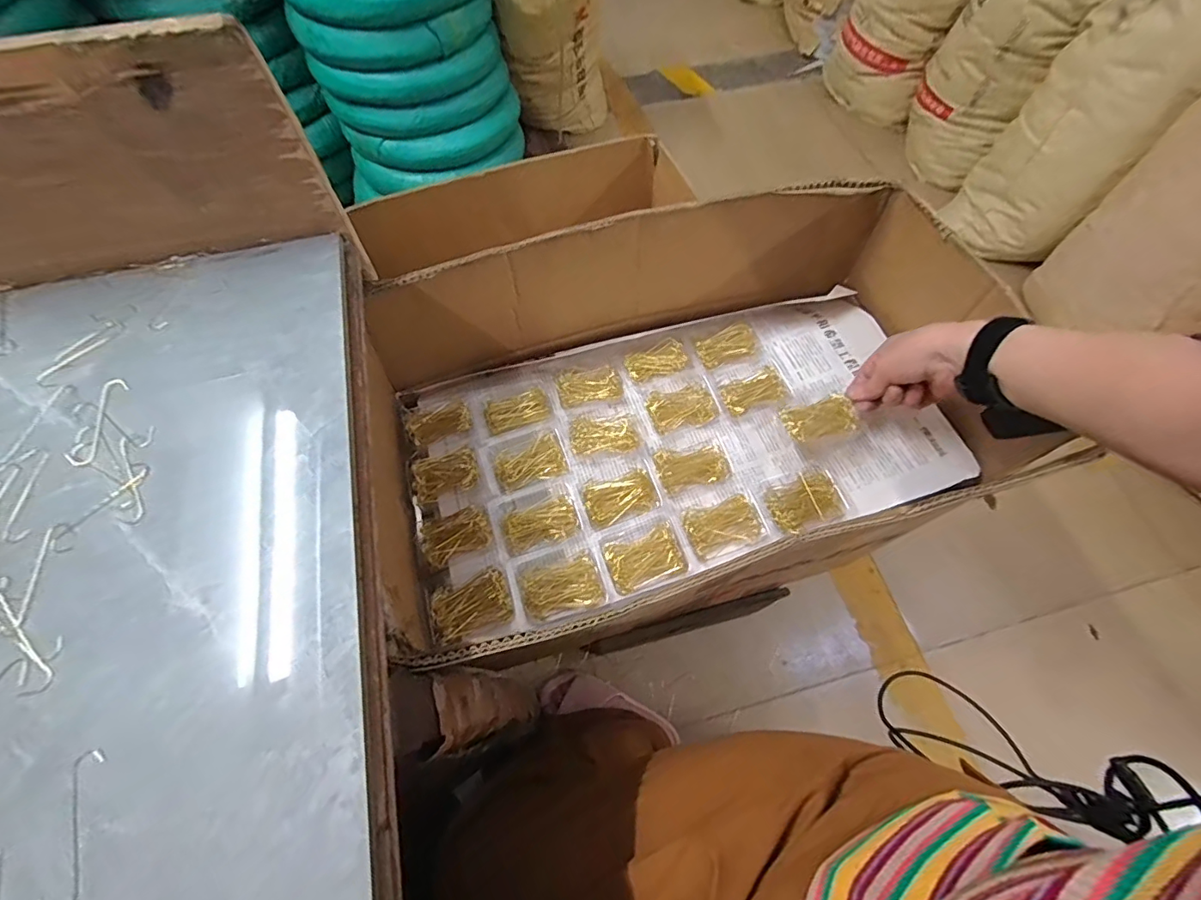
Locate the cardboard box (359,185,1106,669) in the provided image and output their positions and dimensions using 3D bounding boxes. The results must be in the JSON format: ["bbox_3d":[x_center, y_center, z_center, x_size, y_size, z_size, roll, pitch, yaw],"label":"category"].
[{"bbox_3d":[0.083,-0.059,0.505,0.573,0.146,0.325,-17,65,-8],"label":"cardboard box"}]

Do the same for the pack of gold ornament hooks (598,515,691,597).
[{"bbox_3d":[0.041,0.100,0.484,0.074,0.019,0.061,-17,65,-8],"label":"pack of gold ornament hooks"}]

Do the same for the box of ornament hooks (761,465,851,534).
[{"bbox_3d":[0.207,0.051,0.512,0.080,0.022,0.059,-20,65,-9],"label":"box of ornament hooks"}]

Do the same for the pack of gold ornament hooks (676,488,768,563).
[{"bbox_3d":[0.118,0.072,0.497,0.077,0.028,0.061,-18,65,-8],"label":"pack of gold ornament hooks"}]

